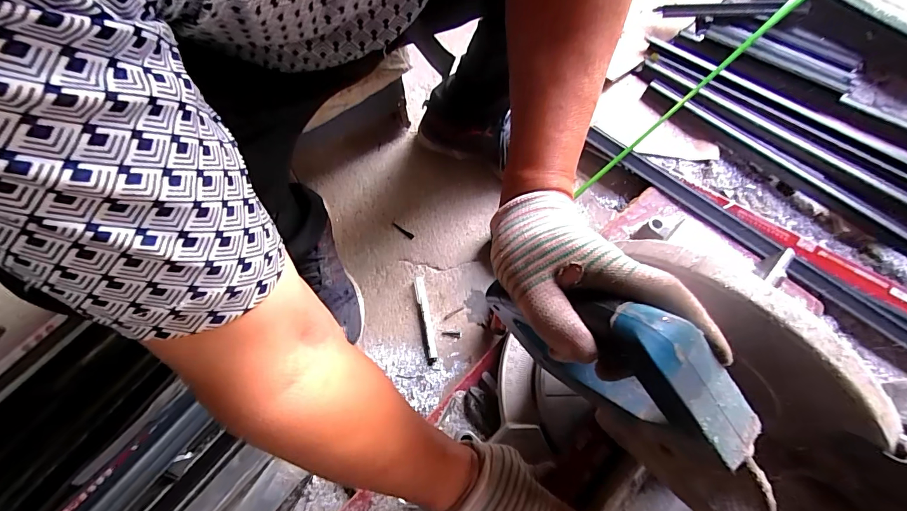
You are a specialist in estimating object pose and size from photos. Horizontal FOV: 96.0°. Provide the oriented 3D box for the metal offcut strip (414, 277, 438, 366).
[{"bbox_3d":[-0.046,0.101,0.652,0.020,0.010,0.141,-10,68,-4],"label":"metal offcut strip"}]

